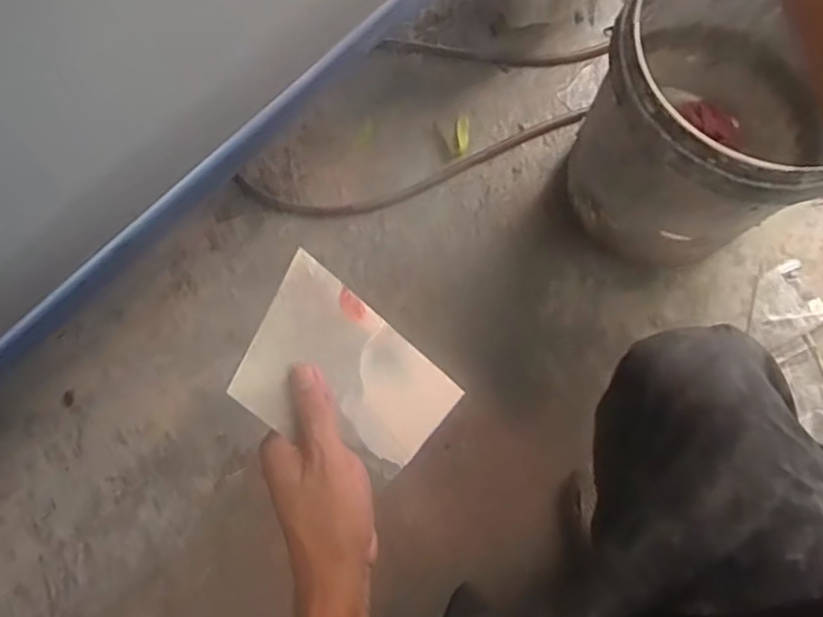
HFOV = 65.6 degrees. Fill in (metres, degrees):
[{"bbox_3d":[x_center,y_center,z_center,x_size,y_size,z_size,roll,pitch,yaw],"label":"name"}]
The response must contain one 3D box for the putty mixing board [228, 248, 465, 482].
[{"bbox_3d":[-0.038,0.045,0.400,0.136,0.006,0.097,40,61,-19],"label":"putty mixing board"}]

